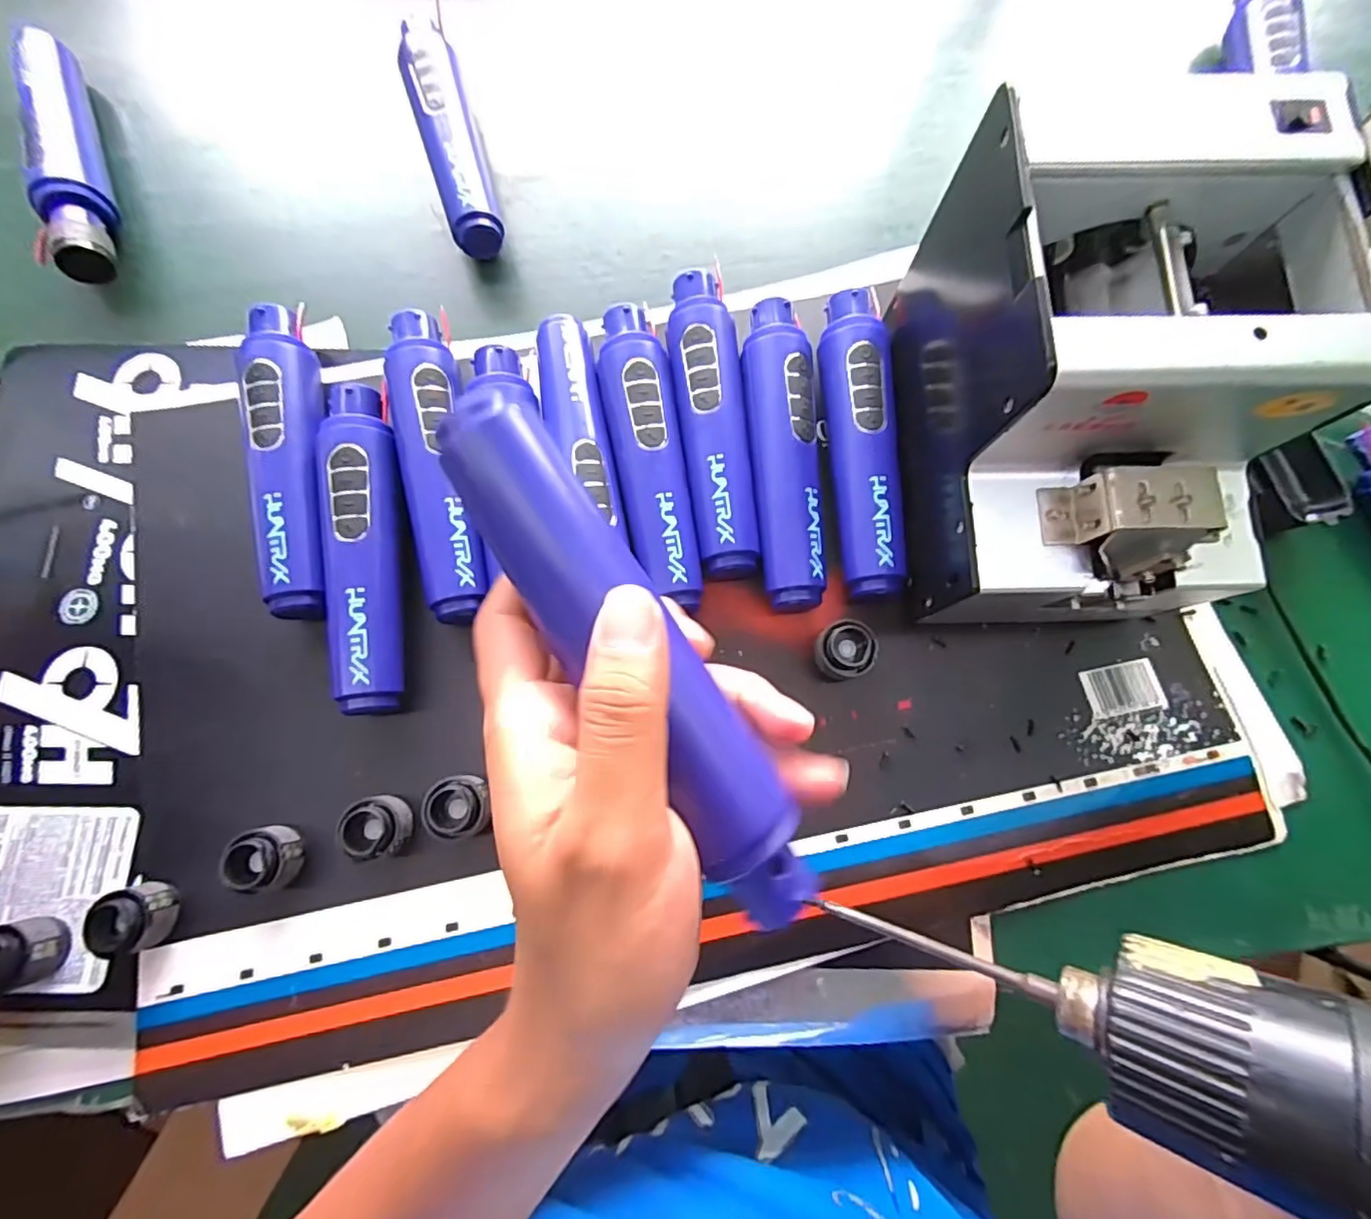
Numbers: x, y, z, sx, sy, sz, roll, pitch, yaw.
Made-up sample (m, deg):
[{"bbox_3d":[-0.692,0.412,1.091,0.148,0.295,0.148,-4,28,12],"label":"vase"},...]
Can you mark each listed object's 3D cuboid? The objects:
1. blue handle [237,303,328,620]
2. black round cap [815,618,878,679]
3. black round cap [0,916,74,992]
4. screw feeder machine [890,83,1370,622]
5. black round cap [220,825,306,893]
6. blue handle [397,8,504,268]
[{"bbox_3d":[-0.210,-0.082,0.325,0.032,0.036,0.174,-11,78,-2],"label":"blue handle"},{"bbox_3d":[0.082,0.021,0.311,0.031,0.026,0.028,-12,78,-2],"label":"black round cap"},{"bbox_3d":[-0.312,0.160,0.279,0.026,0.029,0.028,0,78,0],"label":"black round cap"},{"bbox_3d":[0.180,-0.106,0.276,0.128,0.145,0.219,3,77,0],"label":"screw feeder machine"},{"bbox_3d":[-0.199,0.119,0.286,0.026,0.027,0.029,-20,79,-4],"label":"black round cap"},{"bbox_3d":[-0.153,-0.309,0.396,0.034,0.038,0.175,-18,78,-3],"label":"blue handle"}]

